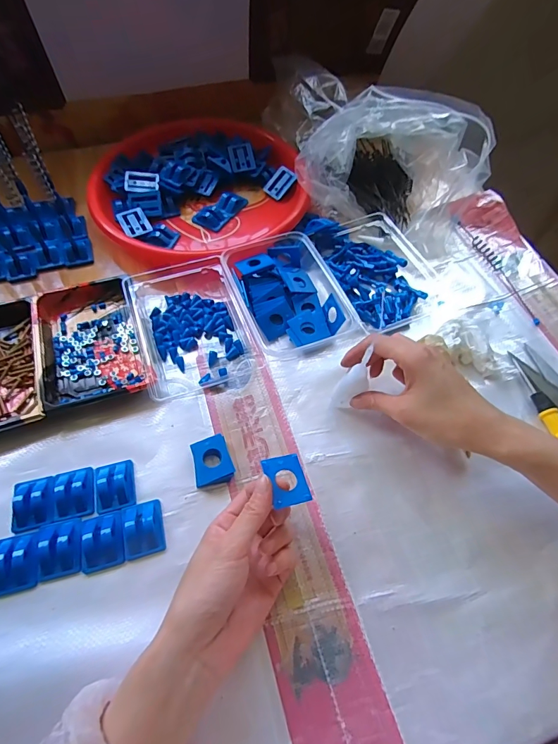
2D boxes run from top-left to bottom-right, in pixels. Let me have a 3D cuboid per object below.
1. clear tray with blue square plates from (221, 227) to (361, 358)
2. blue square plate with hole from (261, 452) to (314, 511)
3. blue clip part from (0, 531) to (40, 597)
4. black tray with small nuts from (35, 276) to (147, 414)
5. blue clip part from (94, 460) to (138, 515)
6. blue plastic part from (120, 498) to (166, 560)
[{"bbox_3d":[0.011,-0.093,0.462,0.114,0.035,0.159,-20,62,-13],"label":"clear tray with blue square plates"},{"bbox_3d":[0.006,0.086,0.314,0.031,0.004,0.042,-8,52,-20],"label":"blue square plate with hole"},{"bbox_3d":[-0.218,0.156,0.324,0.038,0.011,0.044,-13,61,-9],"label":"blue clip part"},{"bbox_3d":[-0.205,-0.035,0.429,0.098,0.022,0.155,-16,62,-10],"label":"black tray with small nuts"},{"bbox_3d":[-0.150,0.102,0.358,0.034,0.014,0.044,-12,61,-8],"label":"blue clip part"},{"bbox_3d":[-0.119,0.135,0.342,0.033,0.018,0.045,-14,61,-10],"label":"blue plastic part"}]

